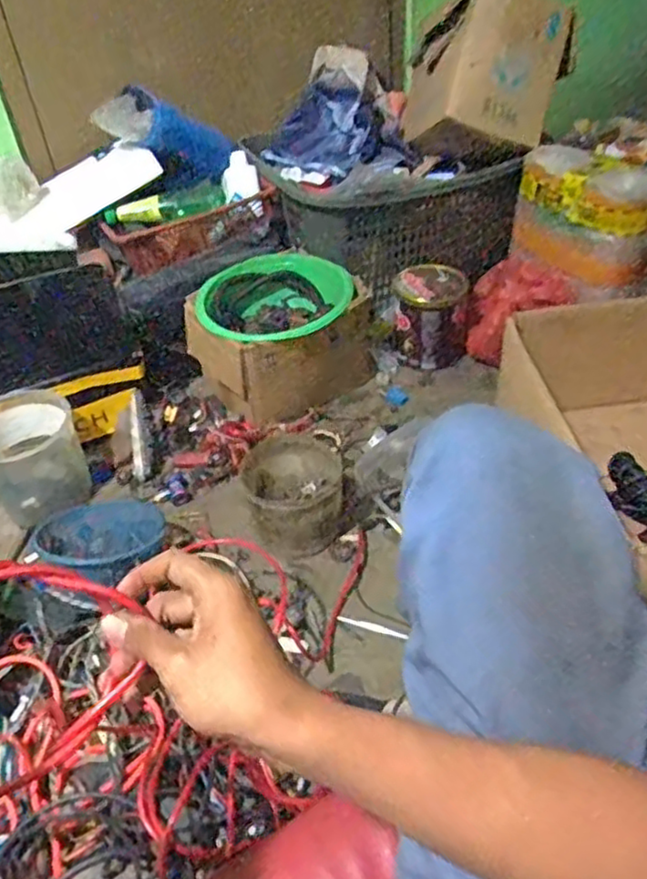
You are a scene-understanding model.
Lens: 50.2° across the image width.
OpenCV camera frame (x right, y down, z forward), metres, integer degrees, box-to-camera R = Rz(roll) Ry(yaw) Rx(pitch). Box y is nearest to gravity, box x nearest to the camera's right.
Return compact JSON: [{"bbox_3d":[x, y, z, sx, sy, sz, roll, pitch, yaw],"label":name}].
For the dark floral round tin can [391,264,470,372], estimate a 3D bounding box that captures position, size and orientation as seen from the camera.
[{"bbox_3d":[0.206,-0.231,1.314,0.136,0.148,0.113,5,43,11],"label":"dark floral round tin can"}]

